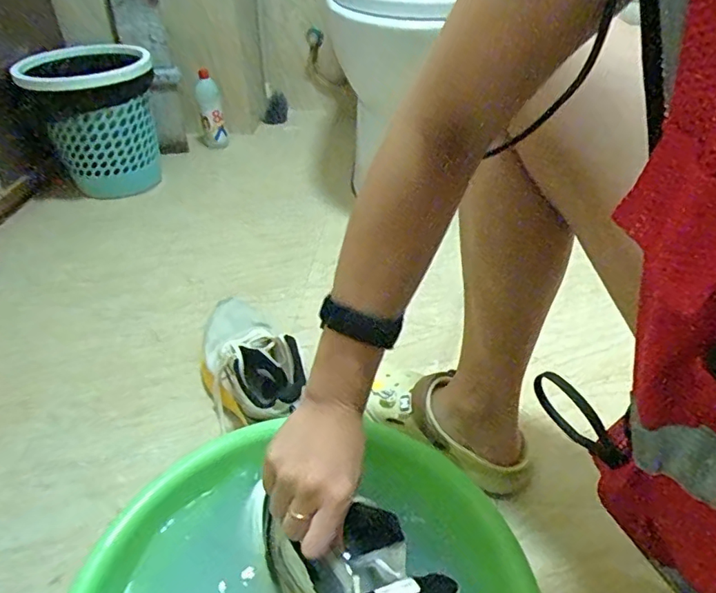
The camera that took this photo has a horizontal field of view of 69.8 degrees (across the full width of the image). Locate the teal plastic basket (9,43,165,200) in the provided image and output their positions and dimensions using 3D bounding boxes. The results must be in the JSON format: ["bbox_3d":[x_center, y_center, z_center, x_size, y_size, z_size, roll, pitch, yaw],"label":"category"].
[{"bbox_3d":[-0.578,-0.397,1.165,0.246,0.285,0.270,-12,40,-15],"label":"teal plastic basket"}]

